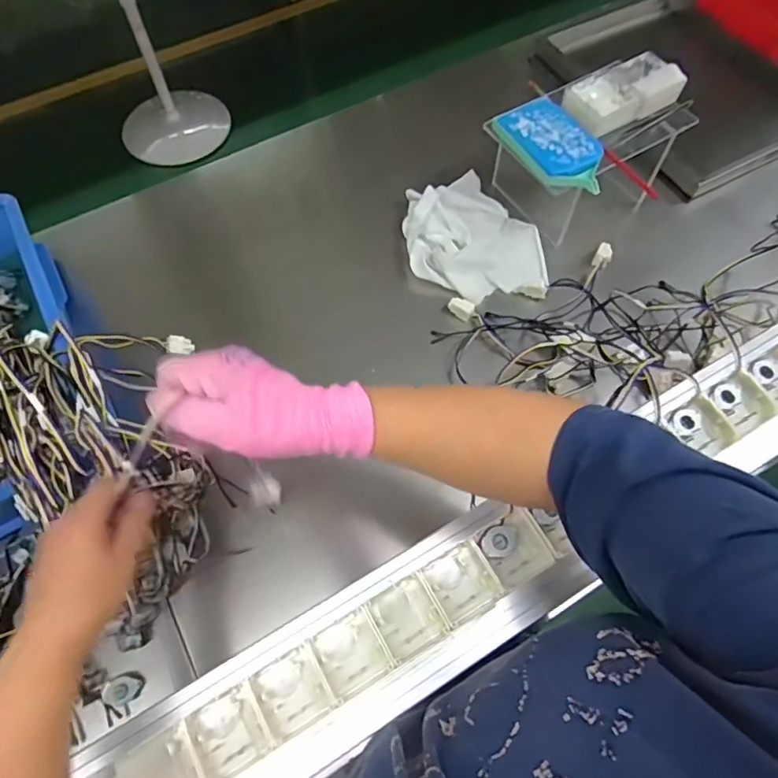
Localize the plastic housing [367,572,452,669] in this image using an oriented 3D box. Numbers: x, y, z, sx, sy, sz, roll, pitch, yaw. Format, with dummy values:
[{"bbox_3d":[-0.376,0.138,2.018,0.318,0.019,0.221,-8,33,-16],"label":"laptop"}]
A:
[{"bbox_3d":[0.014,0.180,0.429,0.048,0.022,0.052,-27,66,-11],"label":"plastic housing"}]

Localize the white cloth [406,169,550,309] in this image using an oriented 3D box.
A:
[{"bbox_3d":[0.114,-0.220,0.757,0.184,0.044,0.216,-11,64,-4],"label":"white cloth"}]

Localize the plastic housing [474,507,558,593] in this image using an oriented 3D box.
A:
[{"bbox_3d":[0.103,0.131,0.448,0.052,0.015,0.050,-27,66,-11],"label":"plastic housing"}]

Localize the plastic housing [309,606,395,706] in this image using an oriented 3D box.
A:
[{"bbox_3d":[-0.029,0.204,0.419,0.048,0.017,0.052,-29,67,-12],"label":"plastic housing"}]

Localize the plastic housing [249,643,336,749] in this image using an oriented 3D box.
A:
[{"bbox_3d":[-0.072,0.227,0.409,0.048,0.023,0.050,-28,67,-12],"label":"plastic housing"}]

